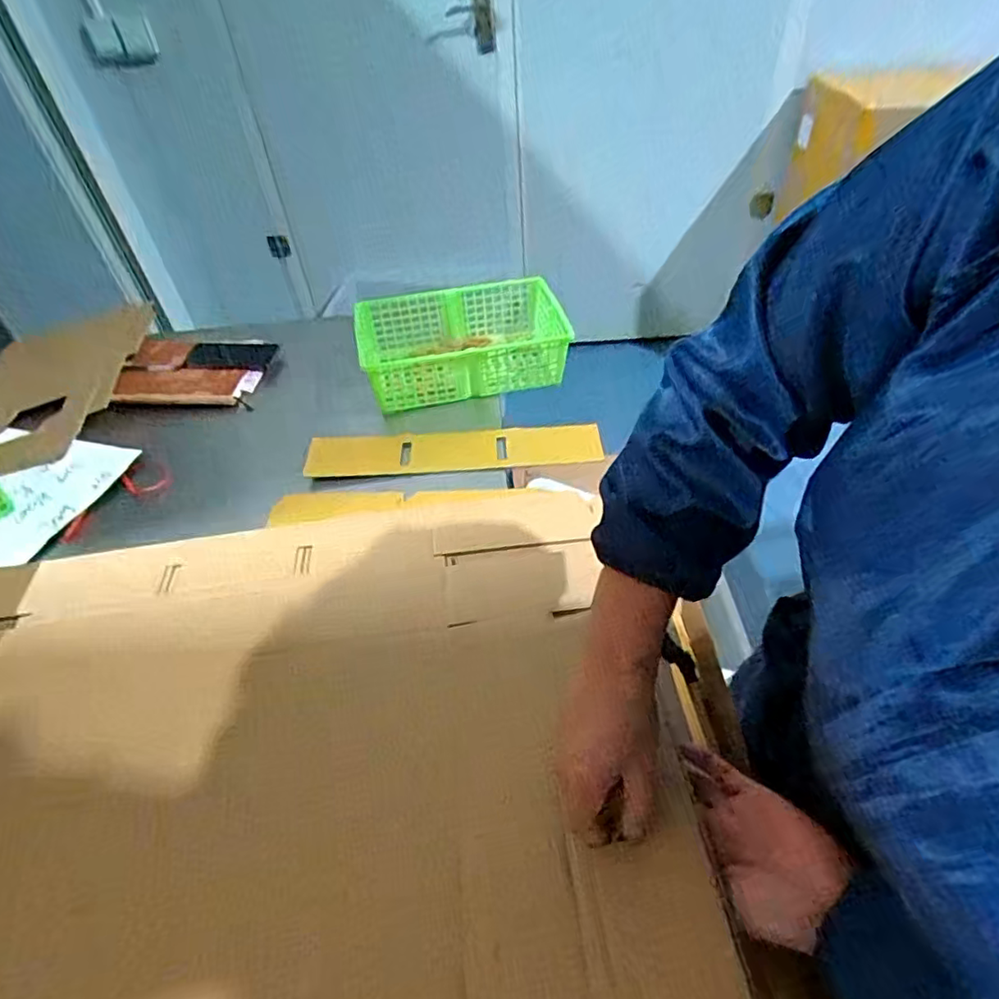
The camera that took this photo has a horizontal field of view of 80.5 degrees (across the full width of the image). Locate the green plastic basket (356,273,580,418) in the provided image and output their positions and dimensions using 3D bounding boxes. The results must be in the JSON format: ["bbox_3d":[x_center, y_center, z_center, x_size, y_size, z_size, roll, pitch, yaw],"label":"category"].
[{"bbox_3d":[-0.064,-0.269,0.998,0.332,0.125,0.195,-13,46,-8],"label":"green plastic basket"}]

